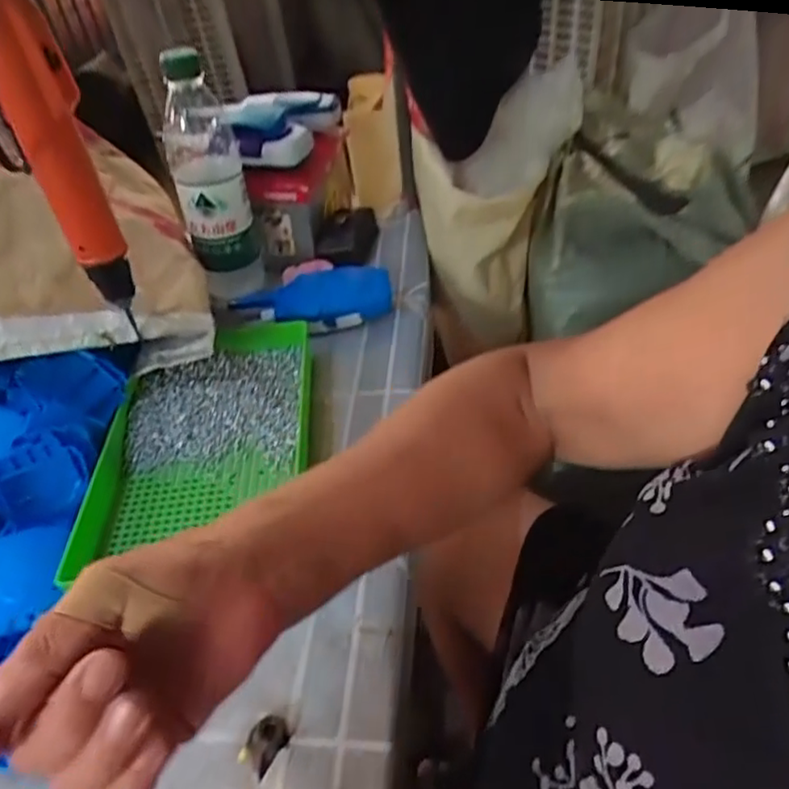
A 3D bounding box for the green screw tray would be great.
[{"bbox_3d":[-0.143,0.037,0.494,0.153,0.038,0.240,-6,43,1],"label":"green screw tray"}]

